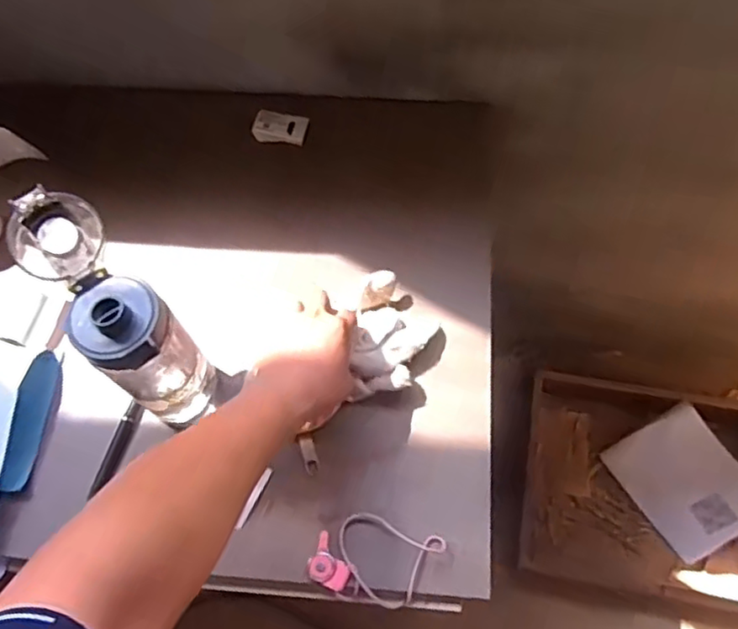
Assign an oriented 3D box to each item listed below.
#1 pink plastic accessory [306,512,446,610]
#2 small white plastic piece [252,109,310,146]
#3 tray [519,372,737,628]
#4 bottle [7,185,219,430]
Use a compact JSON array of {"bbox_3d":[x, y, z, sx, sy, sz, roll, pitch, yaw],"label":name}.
[{"bbox_3d":[0.006,0.222,0.573,0.110,0.018,0.072,15,67,9],"label":"pink plastic accessory"},{"bbox_3d":[-0.108,-0.229,0.775,0.064,0.016,0.040,4,65,5],"label":"small white plastic piece"},{"bbox_3d":[0.566,0.354,1.285,0.496,0.090,0.430,9,66,7],"label":"tray"},{"bbox_3d":[-0.209,0.004,0.547,0.064,0.194,0.148,-37,69,-14],"label":"bottle"}]

